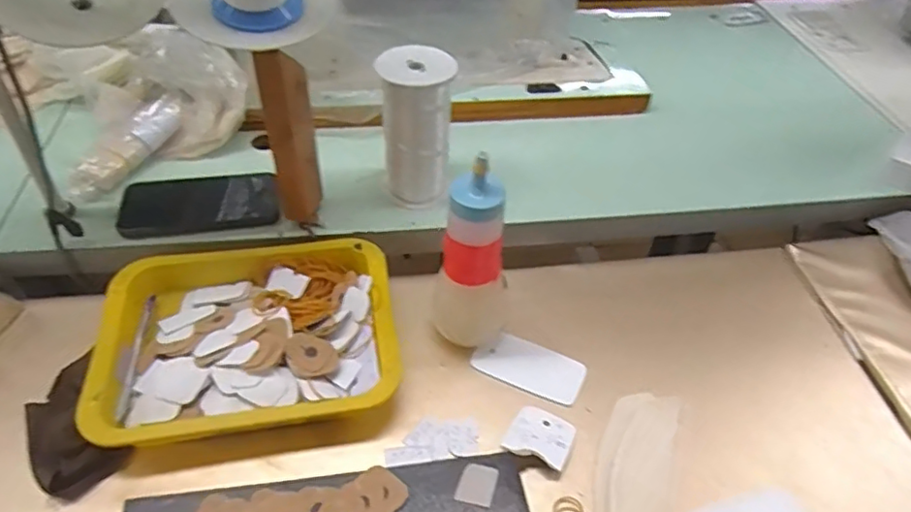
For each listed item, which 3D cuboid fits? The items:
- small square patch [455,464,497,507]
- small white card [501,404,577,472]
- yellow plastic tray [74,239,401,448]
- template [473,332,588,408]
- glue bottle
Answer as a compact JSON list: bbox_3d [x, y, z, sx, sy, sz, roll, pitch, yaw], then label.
[{"bbox_3d":[0.017,0.178,0.471,0.027,0.005,0.032,15,48,11],"label":"small square patch"},{"bbox_3d":[0.073,0.155,0.518,0.052,0.009,0.059,22,34,14],"label":"small white card"},{"bbox_3d":[-0.186,0.072,0.559,0.255,0.042,0.201,-5,47,-8],"label":"yellow plastic tray"},{"bbox_3d":[0.070,0.106,0.577,0.103,0.004,0.048,19,59,14],"label":"template"},{"bbox_3d":[0.019,-0.001,0.538,0.072,0.184,0.054,5,46,2],"label":"glue bottle"}]

